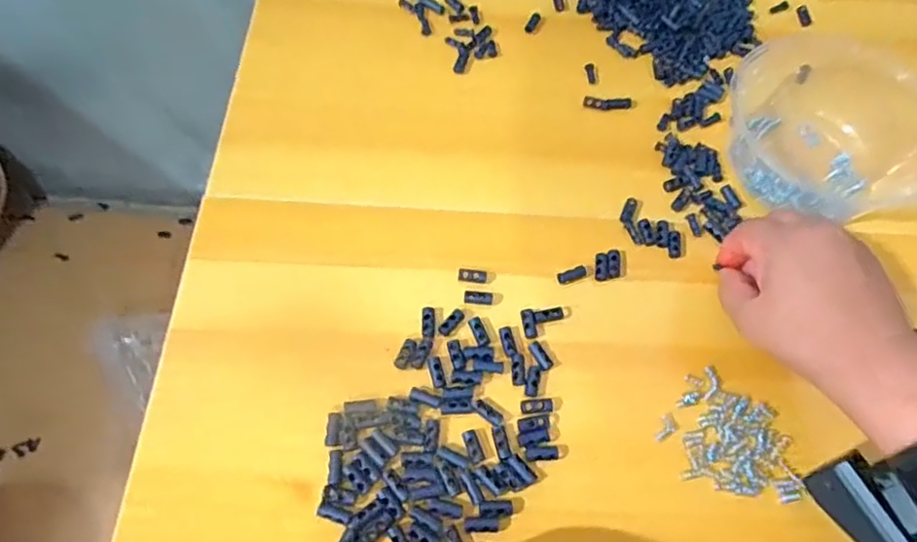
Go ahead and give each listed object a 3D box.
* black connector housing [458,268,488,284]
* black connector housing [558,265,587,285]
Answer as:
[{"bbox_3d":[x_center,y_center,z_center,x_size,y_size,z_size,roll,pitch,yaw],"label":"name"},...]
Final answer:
[{"bbox_3d":[0.009,0.003,0.393,0.019,0.004,0.009,0,64,-3],"label":"black connector housing"},{"bbox_3d":[0.074,0.002,0.396,0.020,0.004,0.008,-17,66,-11],"label":"black connector housing"}]

